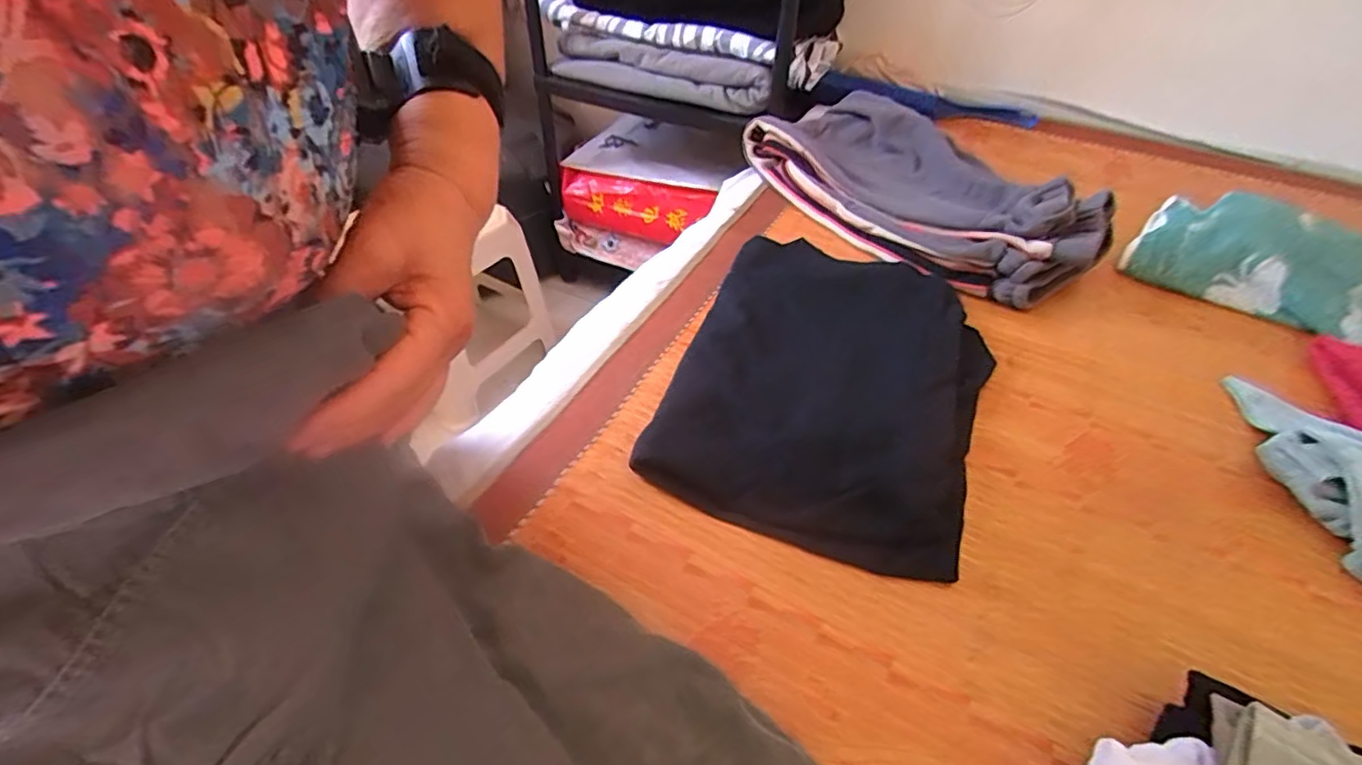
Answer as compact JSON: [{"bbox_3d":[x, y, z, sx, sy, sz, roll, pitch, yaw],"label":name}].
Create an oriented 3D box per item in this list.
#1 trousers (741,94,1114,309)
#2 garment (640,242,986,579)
[{"bbox_3d":[0.265,-0.270,0.757,0.230,0.070,0.515,-17,49,-18],"label":"trousers"},{"bbox_3d":[0.134,-0.010,0.551,0.251,0.034,0.338,17,47,14],"label":"garment"}]

